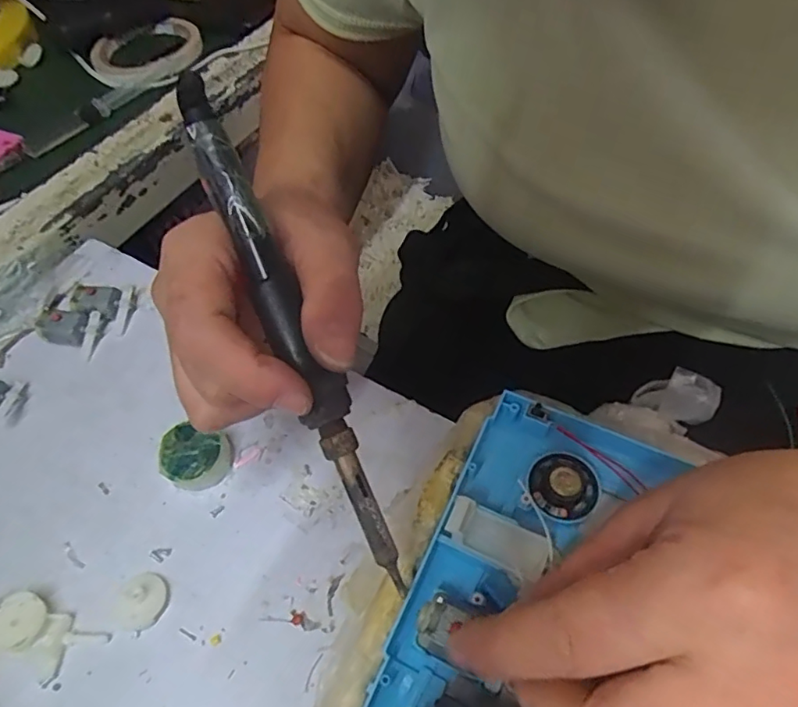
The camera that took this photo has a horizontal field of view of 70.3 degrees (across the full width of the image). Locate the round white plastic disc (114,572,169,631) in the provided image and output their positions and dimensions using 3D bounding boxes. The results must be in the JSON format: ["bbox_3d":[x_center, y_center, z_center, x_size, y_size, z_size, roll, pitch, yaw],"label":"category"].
[{"bbox_3d":[-0.117,0.111,0.255,0.023,0.007,0.023,-1,55,2],"label":"round white plastic disc"}]

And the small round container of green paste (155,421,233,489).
[{"bbox_3d":[-0.104,0.054,0.287,0.032,0.020,0.030,20,59,16],"label":"small round container of green paste"}]

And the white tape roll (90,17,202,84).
[{"bbox_3d":[-0.223,-0.271,0.509,0.096,0.012,0.106,-27,58,-15],"label":"white tape roll"}]

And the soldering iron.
[{"bbox_3d":[-0.039,-0.012,0.201,0.016,0.016,0.197,-23,88,-15],"label":"soldering iron"}]

